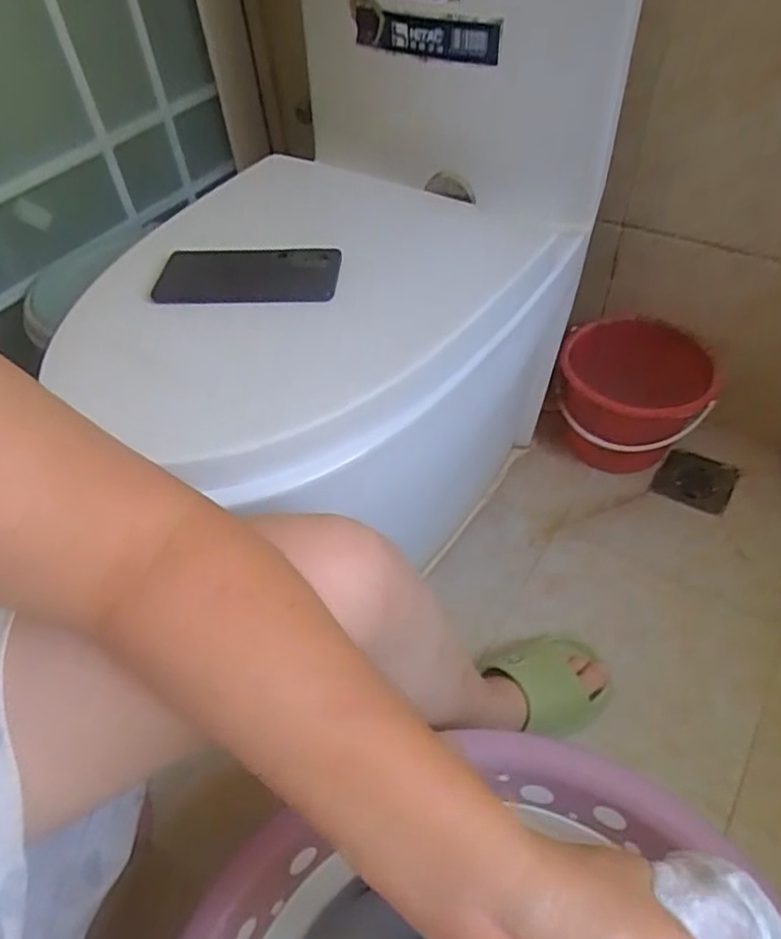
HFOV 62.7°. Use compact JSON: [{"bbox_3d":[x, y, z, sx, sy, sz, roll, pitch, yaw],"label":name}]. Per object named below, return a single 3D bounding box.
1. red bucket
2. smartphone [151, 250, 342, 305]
[{"bbox_3d":[0.350,-0.105,0.946,0.196,0.186,0.197,-2,49,2],"label":"red bucket"},{"bbox_3d":[-0.130,-0.174,0.579,0.161,0.013,0.079,4,50,8],"label":"smartphone"}]

